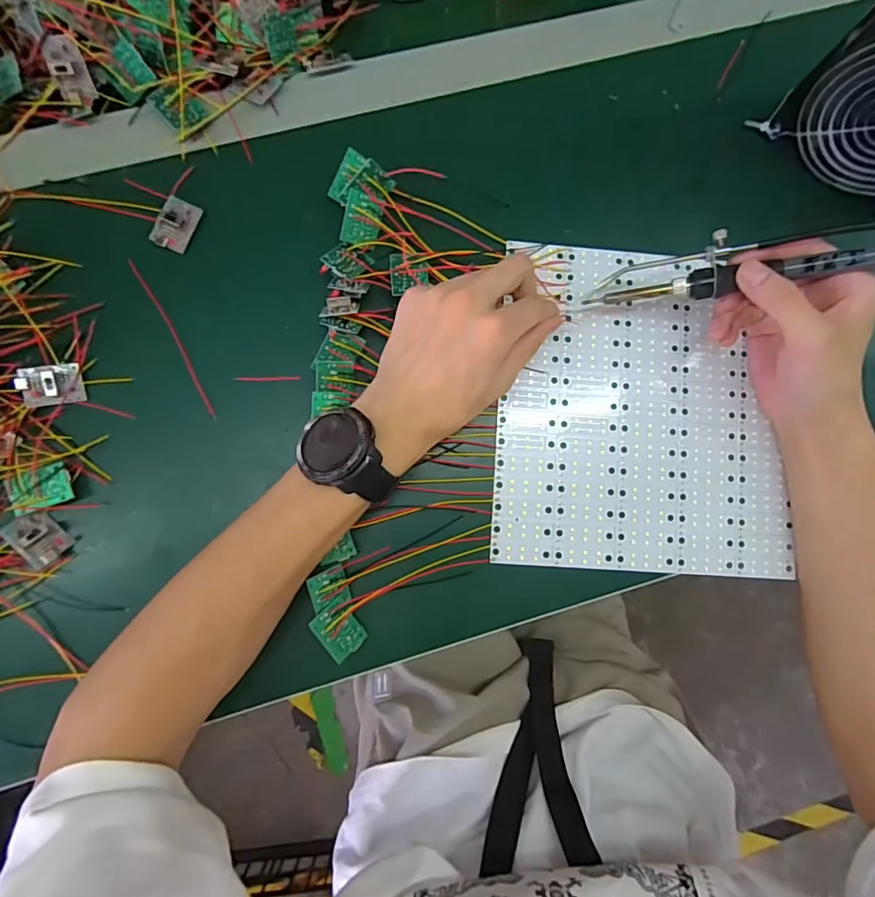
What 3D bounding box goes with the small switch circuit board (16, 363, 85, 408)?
[{"bbox_3d":[-0.262,-0.043,0.327,0.035,0.012,0.028,-11,87,-4],"label":"small switch circuit board"}]

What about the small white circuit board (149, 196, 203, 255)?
[{"bbox_3d":[-0.187,-0.160,0.348,0.025,0.006,0.037,22,85,-2],"label":"small white circuit board"}]

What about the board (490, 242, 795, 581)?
[{"bbox_3d":[0.153,-0.029,0.363,0.213,0.004,0.235,4,86,-3],"label":"board"}]

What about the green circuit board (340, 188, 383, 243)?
[{"bbox_3d":[-0.054,-0.165,0.350,0.026,0.004,0.034,8,108,-21],"label":"green circuit board"}]

